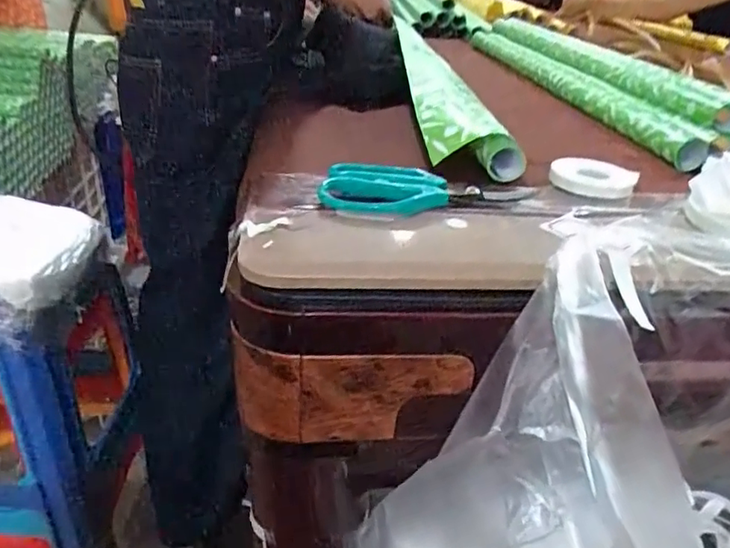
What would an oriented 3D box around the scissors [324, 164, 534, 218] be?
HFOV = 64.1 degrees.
[{"bbox_3d":[0.041,-0.053,0.387,0.137,0.012,0.045,5,51,-8],"label":"scissors"}]

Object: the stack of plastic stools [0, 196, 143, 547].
[{"bbox_3d":[-0.531,0.185,0.865,0.323,0.526,0.291,4,29,-1],"label":"stack of plastic stools"}]

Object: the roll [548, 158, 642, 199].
[{"bbox_3d":[0.171,-0.073,0.437,0.061,0.015,0.058,15,31,19],"label":"roll"}]

